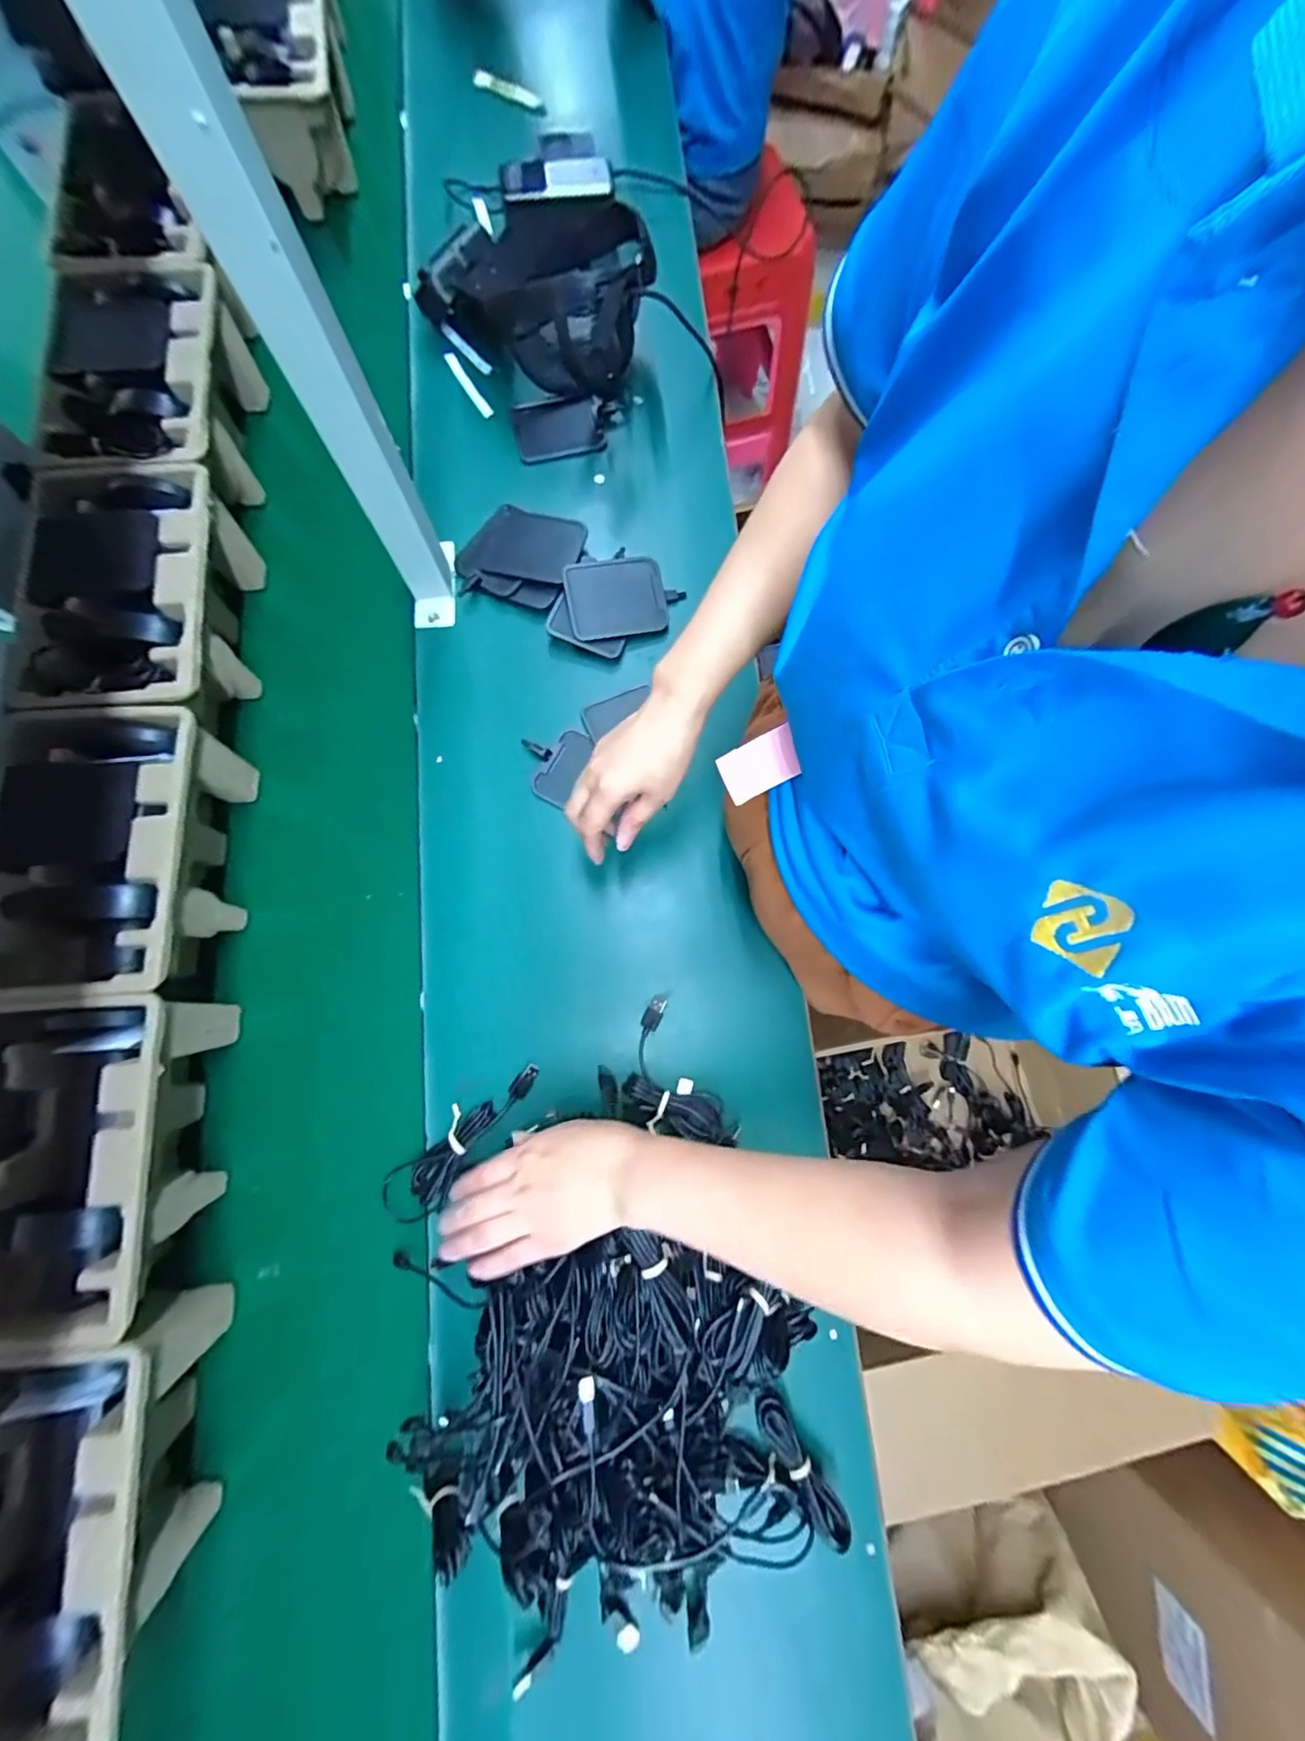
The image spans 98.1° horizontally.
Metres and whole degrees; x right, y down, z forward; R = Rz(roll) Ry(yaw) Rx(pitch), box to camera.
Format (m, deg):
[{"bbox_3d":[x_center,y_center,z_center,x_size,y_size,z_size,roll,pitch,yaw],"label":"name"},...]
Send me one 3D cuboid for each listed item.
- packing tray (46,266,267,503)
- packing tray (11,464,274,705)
[{"bbox_3d":[-0.485,-0.455,0.561,0.167,0.104,0.224,-7,78,-3],"label":"packing tray"},{"bbox_3d":[-0.453,-0.228,0.516,0.141,0.108,0.242,-7,78,-8],"label":"packing tray"}]

